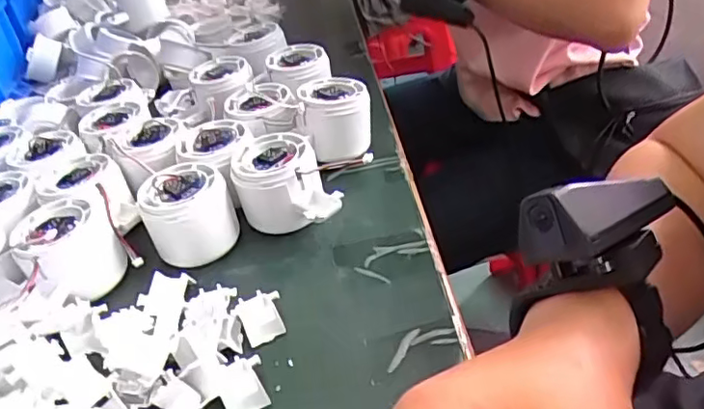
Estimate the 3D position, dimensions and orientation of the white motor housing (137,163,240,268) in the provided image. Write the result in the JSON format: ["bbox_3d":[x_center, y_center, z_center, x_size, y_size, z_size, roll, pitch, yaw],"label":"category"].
[{"bbox_3d":[-0.112,0.004,0.417,0.057,0.045,0.057,-19,36,-13],"label":"white motor housing"}]

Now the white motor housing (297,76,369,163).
[{"bbox_3d":[-0.012,-0.067,0.485,0.052,0.055,0.052,-13,35,-4],"label":"white motor housing"}]

